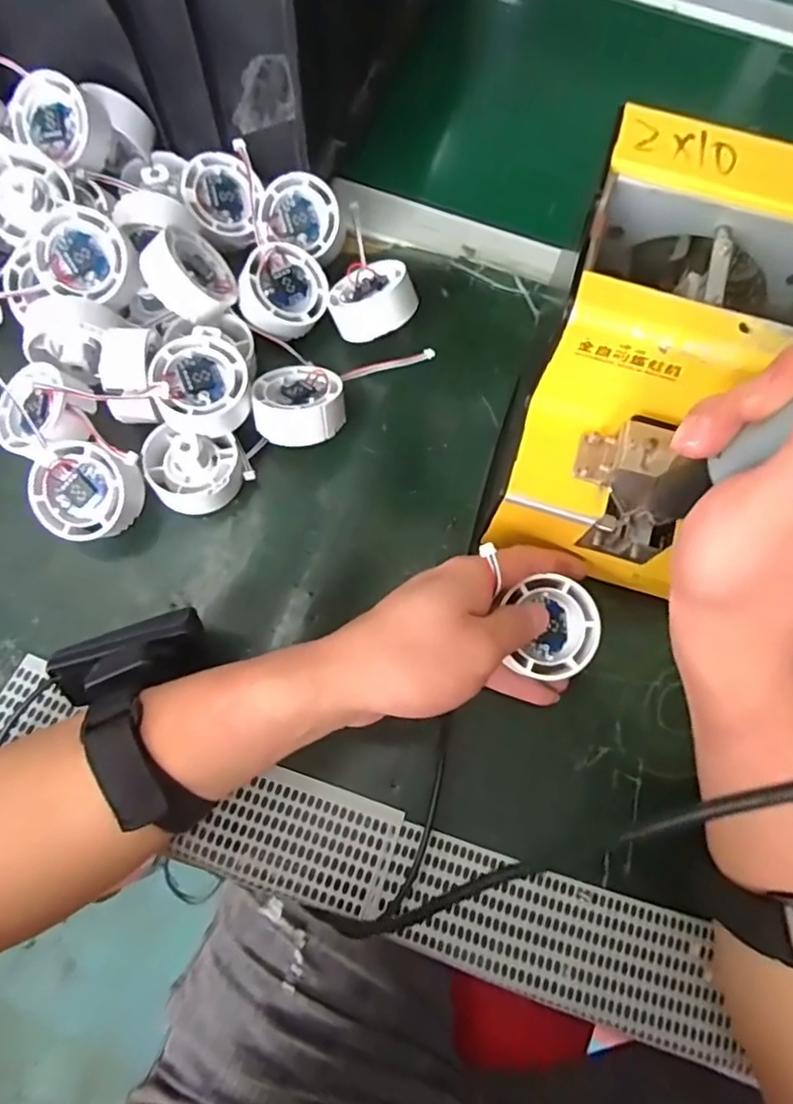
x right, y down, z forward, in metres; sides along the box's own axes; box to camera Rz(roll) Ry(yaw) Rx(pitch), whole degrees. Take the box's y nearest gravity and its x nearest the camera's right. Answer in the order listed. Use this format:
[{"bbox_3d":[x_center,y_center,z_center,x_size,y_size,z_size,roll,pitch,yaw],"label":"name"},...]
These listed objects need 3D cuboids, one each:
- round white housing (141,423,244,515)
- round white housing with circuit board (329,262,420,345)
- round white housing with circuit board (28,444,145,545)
[{"bbox_3d":[-0.120,-0.048,0.358,0.054,0.028,0.046,3,72,-2],"label":"round white housing"},{"bbox_3d":[-0.014,-0.162,0.394,0.053,0.023,0.053,-2,56,24],"label":"round white housing with circuit board"},{"bbox_3d":[-0.173,-0.034,0.343,0.056,0.023,0.054,0,97,0],"label":"round white housing with circuit board"}]

